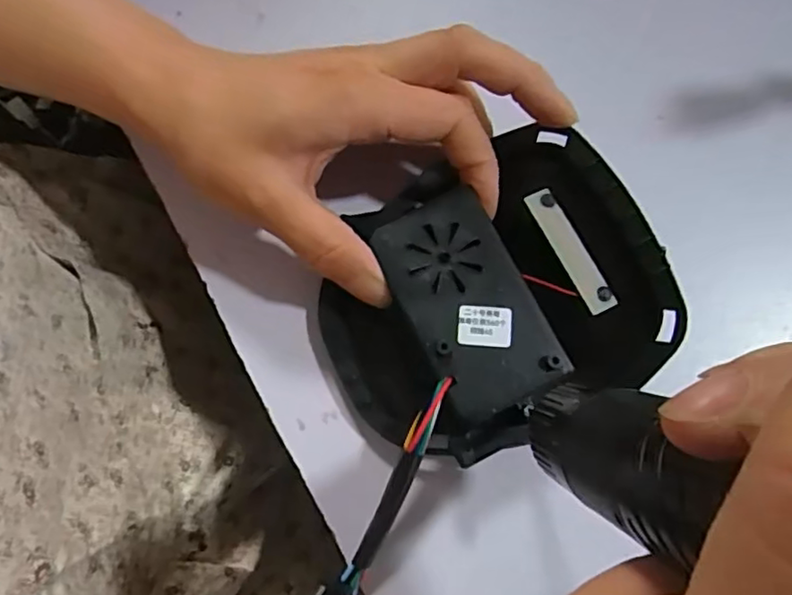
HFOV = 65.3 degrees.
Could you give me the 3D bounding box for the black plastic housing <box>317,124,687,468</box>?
[{"bbox_3d":[0.032,-0.002,0.247,0.126,0.043,0.114,-27,76,-5],"label":"black plastic housing"}]

